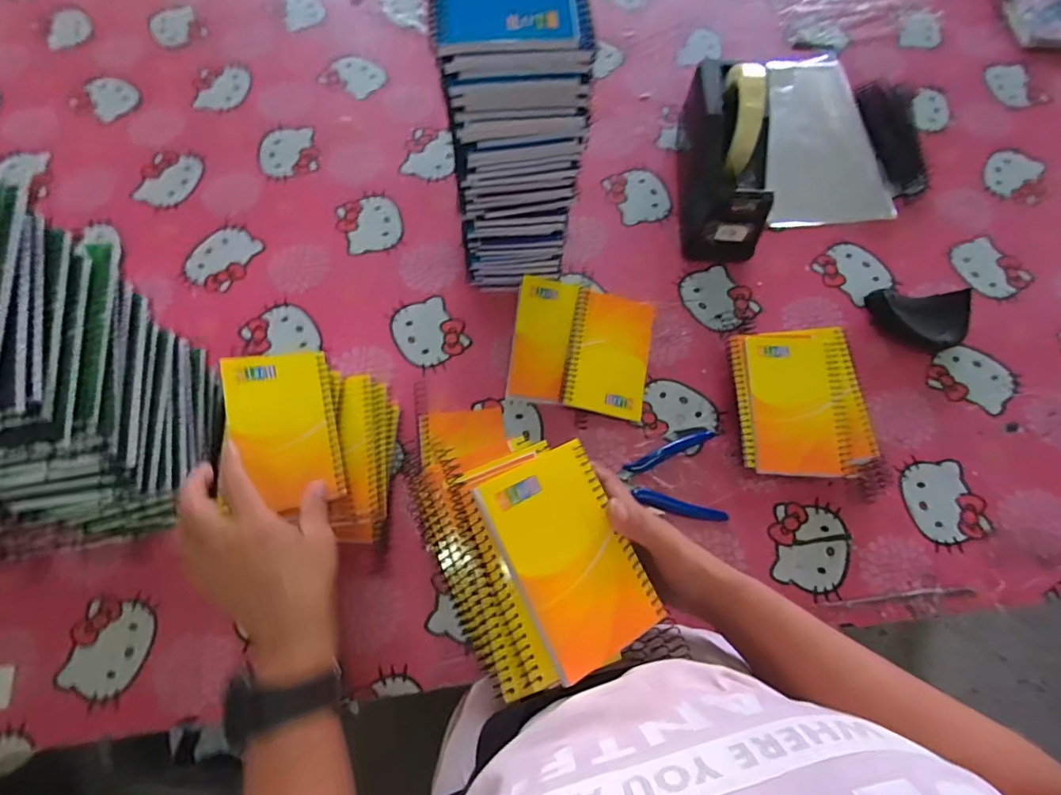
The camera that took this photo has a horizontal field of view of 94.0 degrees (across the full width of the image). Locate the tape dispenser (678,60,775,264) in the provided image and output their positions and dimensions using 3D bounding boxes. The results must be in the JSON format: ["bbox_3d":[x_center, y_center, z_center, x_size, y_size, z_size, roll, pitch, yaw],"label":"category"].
[{"bbox_3d":[0.214,-0.269,0.542,0.079,0.131,0.208,1,71,-1],"label":"tape dispenser"}]

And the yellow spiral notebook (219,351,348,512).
[{"bbox_3d":[-0.204,0.024,0.416,0.080,0.011,0.132,-9,73,-34],"label":"yellow spiral notebook"}]

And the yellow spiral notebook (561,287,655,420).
[{"bbox_3d":[0.083,-0.052,0.515,0.083,0.013,0.137,11,77,-1],"label":"yellow spiral notebook"}]

